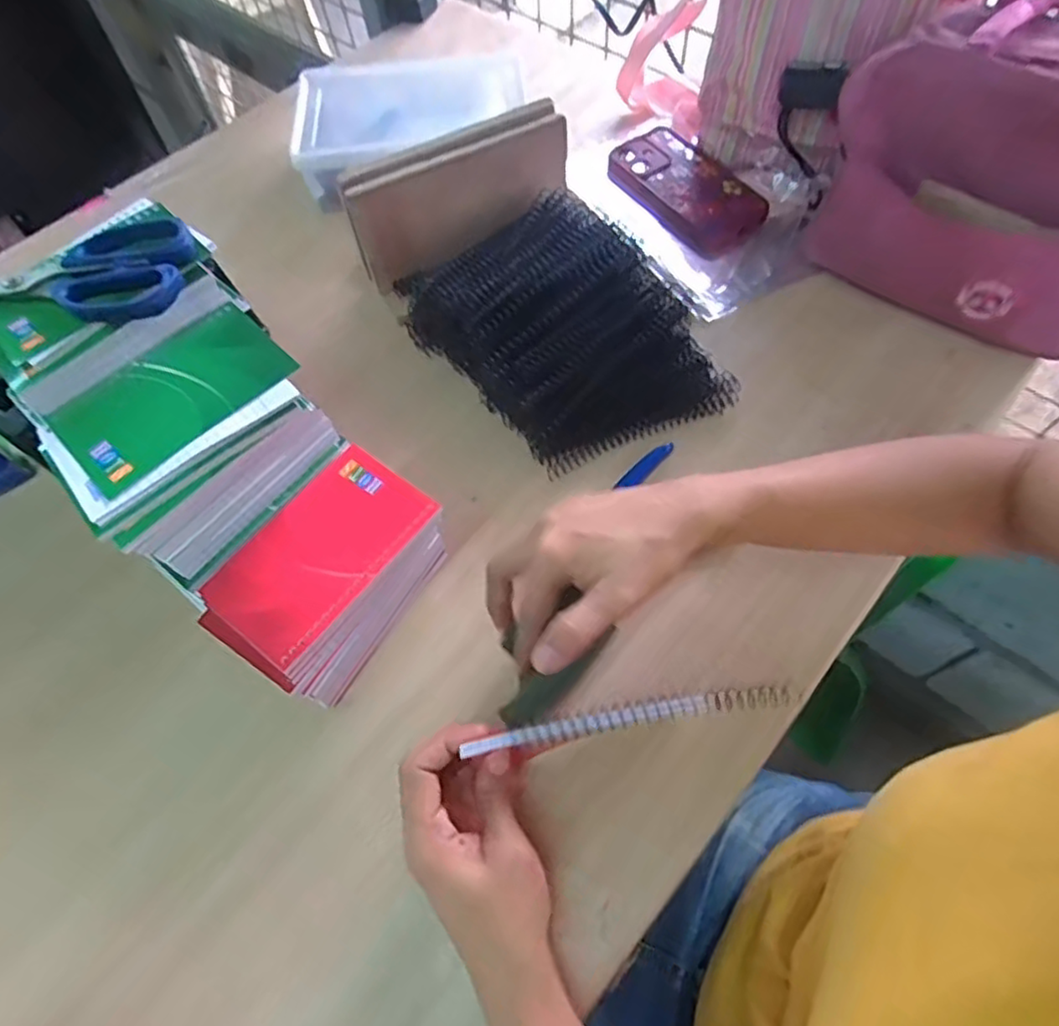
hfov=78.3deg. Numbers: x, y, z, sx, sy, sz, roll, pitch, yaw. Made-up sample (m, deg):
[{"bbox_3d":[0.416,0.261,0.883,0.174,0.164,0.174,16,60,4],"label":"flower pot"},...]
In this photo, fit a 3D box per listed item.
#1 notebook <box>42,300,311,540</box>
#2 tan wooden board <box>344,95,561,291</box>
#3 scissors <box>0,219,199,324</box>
[{"bbox_3d":[-0.212,-0.063,0.389,0.140,0.011,0.093,-39,68,-18],"label":"notebook"},{"bbox_3d":[-0.057,-0.262,0.558,0.187,0.111,0.033,-29,65,-13],"label":"tan wooden board"},{"bbox_3d":[-0.278,-0.134,0.387,0.156,0.014,0.071,-19,63,-6],"label":"scissors"}]

